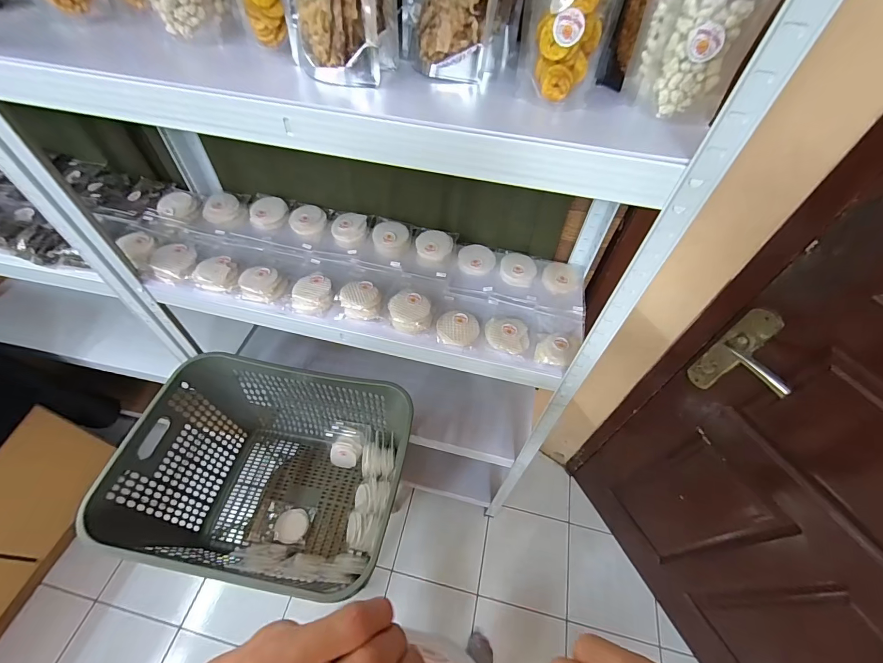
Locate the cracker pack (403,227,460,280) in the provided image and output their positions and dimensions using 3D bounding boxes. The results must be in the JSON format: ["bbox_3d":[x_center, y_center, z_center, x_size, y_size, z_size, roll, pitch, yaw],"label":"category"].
[{"bbox_3d":[-0.023,-0.170,0.815,0.097,0.032,0.124,12,54,6],"label":"cracker pack"}]

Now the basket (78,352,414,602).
[{"bbox_3d":[-0.370,0.330,0.926,0.561,0.354,0.441,8,54,3],"label":"basket"}]

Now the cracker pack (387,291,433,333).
[{"bbox_3d":[-0.060,-0.039,0.721,0.076,0.031,0.091,-2,54,-4],"label":"cracker pack"}]

